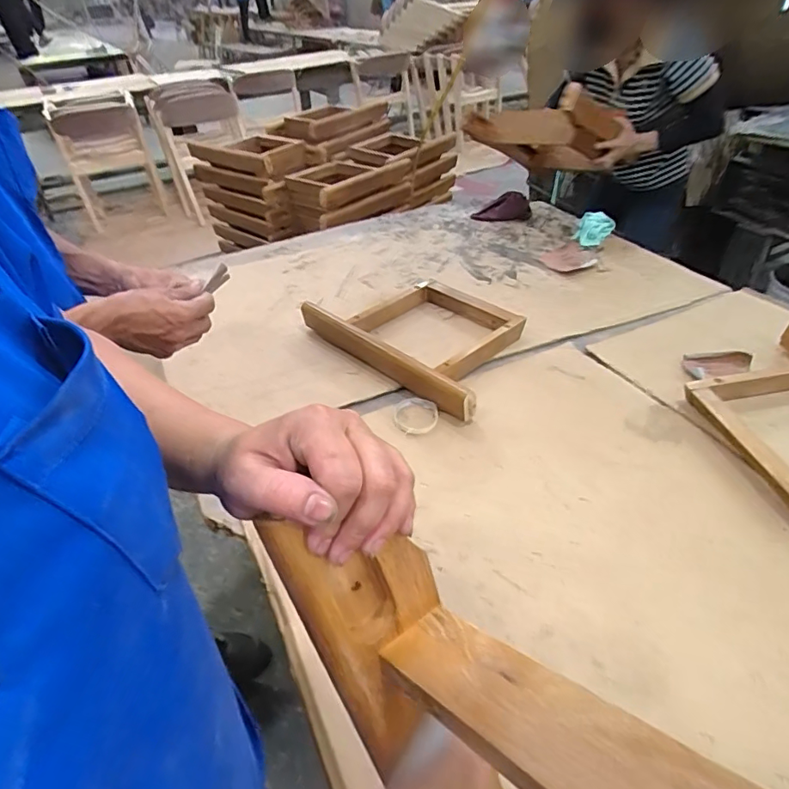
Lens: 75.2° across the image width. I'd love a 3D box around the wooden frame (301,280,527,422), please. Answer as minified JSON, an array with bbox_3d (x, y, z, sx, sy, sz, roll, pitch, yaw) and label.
[{"bbox_3d":[0.065,-0.152,1.130,0.329,0.082,0.507,-33,49,-31],"label":"wooden frame"}]

